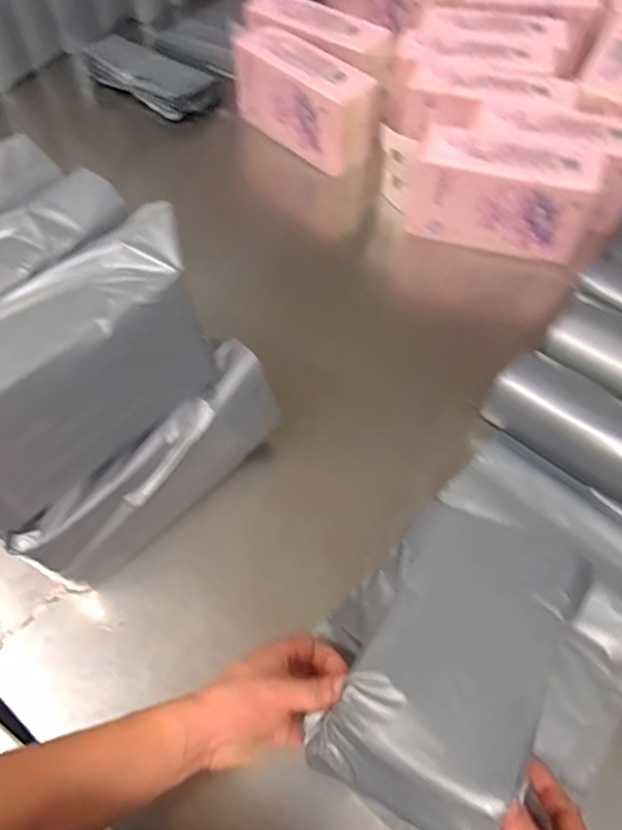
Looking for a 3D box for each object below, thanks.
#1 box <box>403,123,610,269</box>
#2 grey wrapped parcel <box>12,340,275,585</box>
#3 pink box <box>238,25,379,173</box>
[{"bbox_3d":[0.275,-0.326,0.856,0.242,0.129,0.109,15,60,7],"label":"box"},{"bbox_3d":[-0.143,0.064,0.589,0.058,0.142,0.268,35,65,18],"label":"grey wrapped parcel"},{"bbox_3d":[-0.012,-0.517,0.965,0.247,0.125,0.090,41,67,20],"label":"pink box"}]

